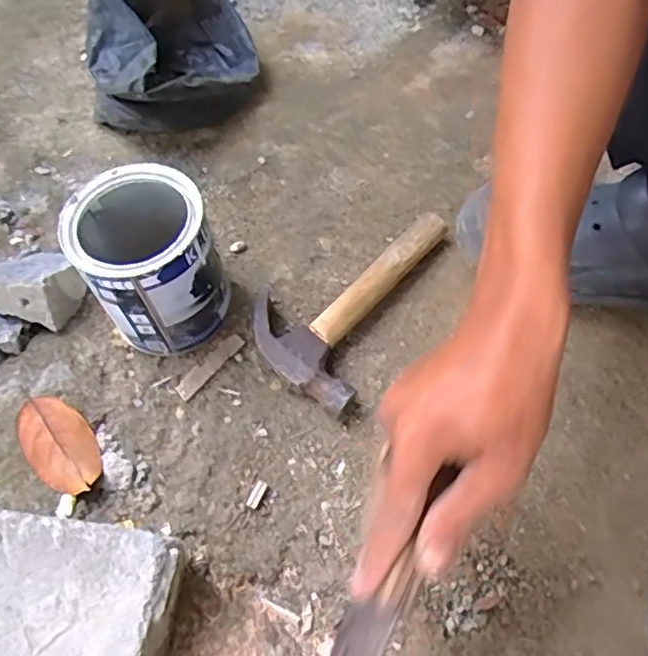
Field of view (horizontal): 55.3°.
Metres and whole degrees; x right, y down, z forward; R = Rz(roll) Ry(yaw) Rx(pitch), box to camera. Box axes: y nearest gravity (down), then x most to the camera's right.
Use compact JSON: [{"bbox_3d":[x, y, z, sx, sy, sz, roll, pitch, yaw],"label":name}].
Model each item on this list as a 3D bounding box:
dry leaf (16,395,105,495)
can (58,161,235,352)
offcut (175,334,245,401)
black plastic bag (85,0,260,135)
[{"bbox_3d":[-0.224,0.097,0.522,0.052,0.012,0.094,-37,68,-16],"label":"dry leaf"},{"bbox_3d":[-0.146,-0.052,0.531,0.105,0.134,0.112,-1,63,2],"label":"can"},{"bbox_3d":[-0.102,0.033,0.554,0.019,0.004,0.073,38,70,19],"label":"offcut"},{"bbox_3d":[-0.166,-0.300,0.667,0.181,0.132,0.171,-13,63,-5],"label":"black plastic bag"}]

